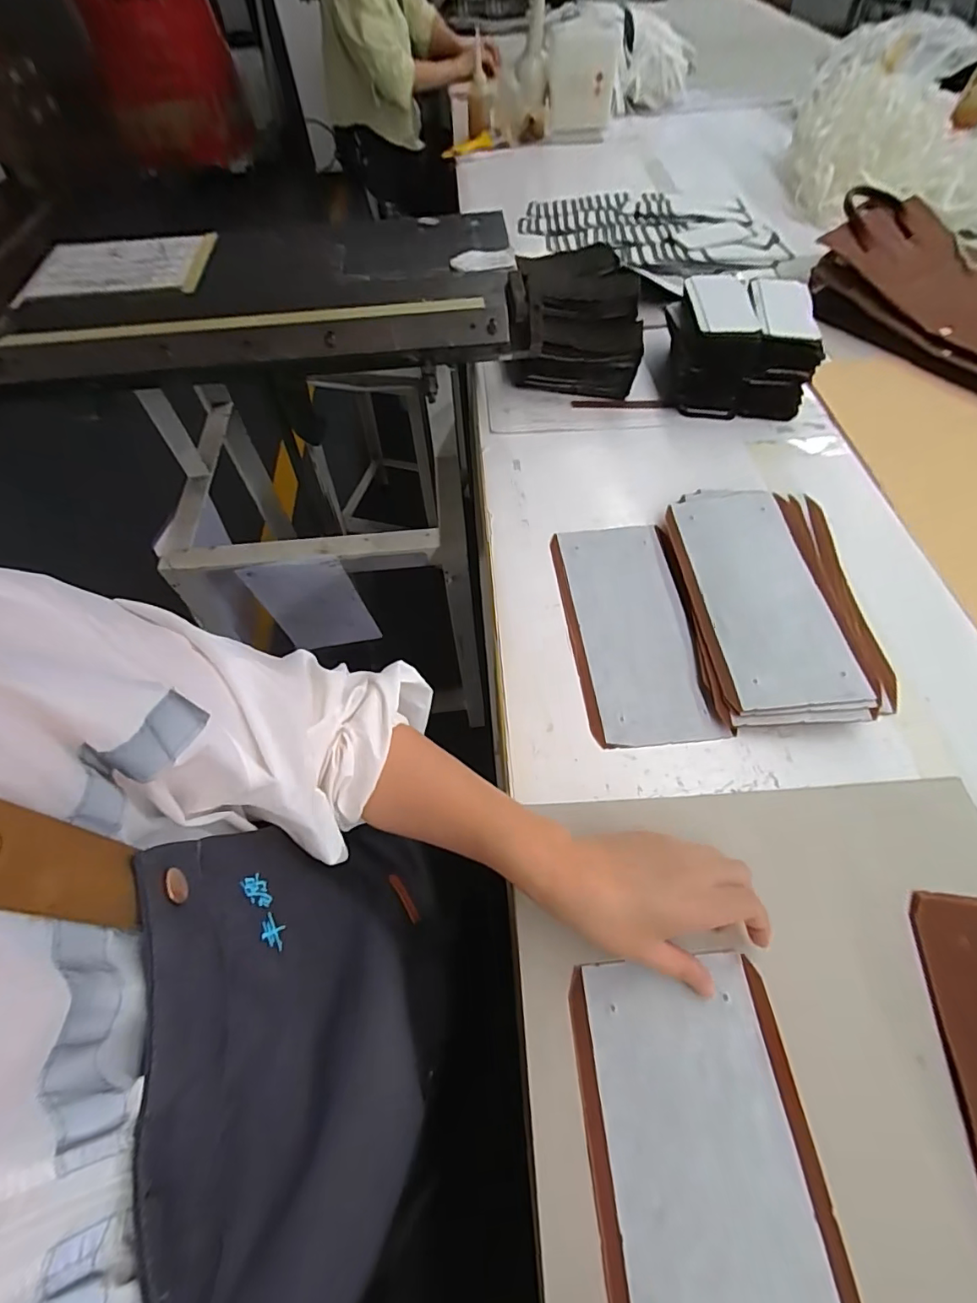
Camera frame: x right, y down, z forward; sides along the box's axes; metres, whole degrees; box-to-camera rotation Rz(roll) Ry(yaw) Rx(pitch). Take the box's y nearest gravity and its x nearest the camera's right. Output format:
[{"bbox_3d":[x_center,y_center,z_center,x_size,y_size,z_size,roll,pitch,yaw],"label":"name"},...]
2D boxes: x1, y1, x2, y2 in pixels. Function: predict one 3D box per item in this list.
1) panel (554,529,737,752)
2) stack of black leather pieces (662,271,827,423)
[{"bbox_3d":[0.136,-0.029,0.504,0.114,0.013,0.249,-6,58,-1],"label":"panel"},{"bbox_3d":[0.320,-0.399,0.662,0.164,0.079,0.168,8,59,8],"label":"stack of black leather pieces"}]

